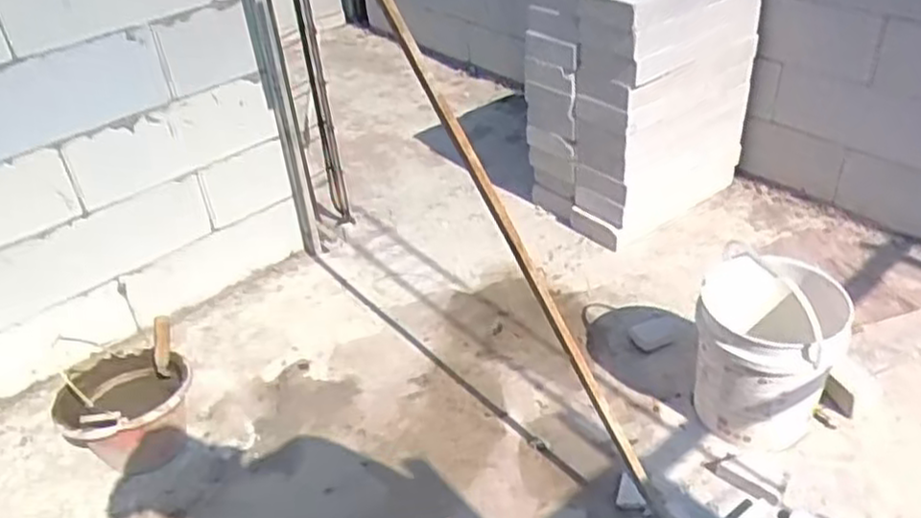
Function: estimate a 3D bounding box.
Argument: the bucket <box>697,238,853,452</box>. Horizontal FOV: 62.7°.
[{"bbox_3d":[0.676,0.199,1.710,0.283,0.358,0.366,11,39,20],"label":"bucket"}]

